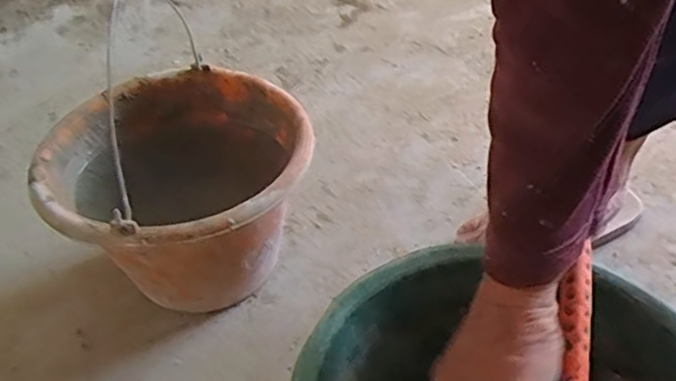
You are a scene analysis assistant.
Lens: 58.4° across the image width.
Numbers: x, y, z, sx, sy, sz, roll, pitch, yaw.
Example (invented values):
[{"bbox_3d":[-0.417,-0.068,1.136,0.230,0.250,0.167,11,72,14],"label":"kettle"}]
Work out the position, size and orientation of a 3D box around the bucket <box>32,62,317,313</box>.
[{"bbox_3d":[-0.148,0.011,0.618,0.242,0.173,0.232,-3,44,3],"label":"bucket"}]

